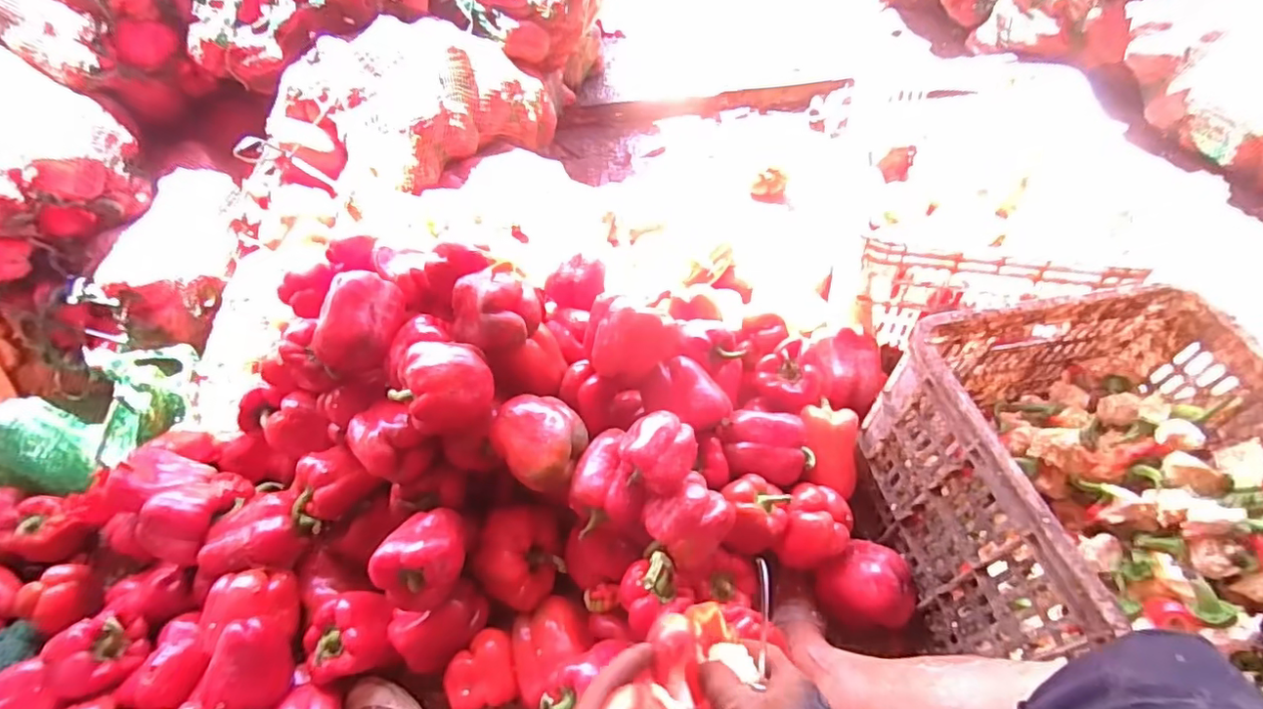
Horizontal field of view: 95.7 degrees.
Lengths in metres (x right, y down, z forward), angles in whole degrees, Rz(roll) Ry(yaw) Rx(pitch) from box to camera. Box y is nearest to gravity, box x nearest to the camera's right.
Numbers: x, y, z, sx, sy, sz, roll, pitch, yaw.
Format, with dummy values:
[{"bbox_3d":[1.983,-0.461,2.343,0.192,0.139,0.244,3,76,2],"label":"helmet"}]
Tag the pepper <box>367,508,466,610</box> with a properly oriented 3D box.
[{"bbox_3d":[-0.231,0.224,0.635,0.078,0.073,0.105,30,59,26],"label":"pepper"}]

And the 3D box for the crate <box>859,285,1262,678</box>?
[{"bbox_3d":[0.503,0.192,0.520,0.355,0.232,0.508,-12,51,-5],"label":"crate"}]

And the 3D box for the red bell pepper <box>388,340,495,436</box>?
[{"bbox_3d":[-0.214,0.031,0.640,0.104,0.085,0.092,-31,55,-19],"label":"red bell pepper"}]

